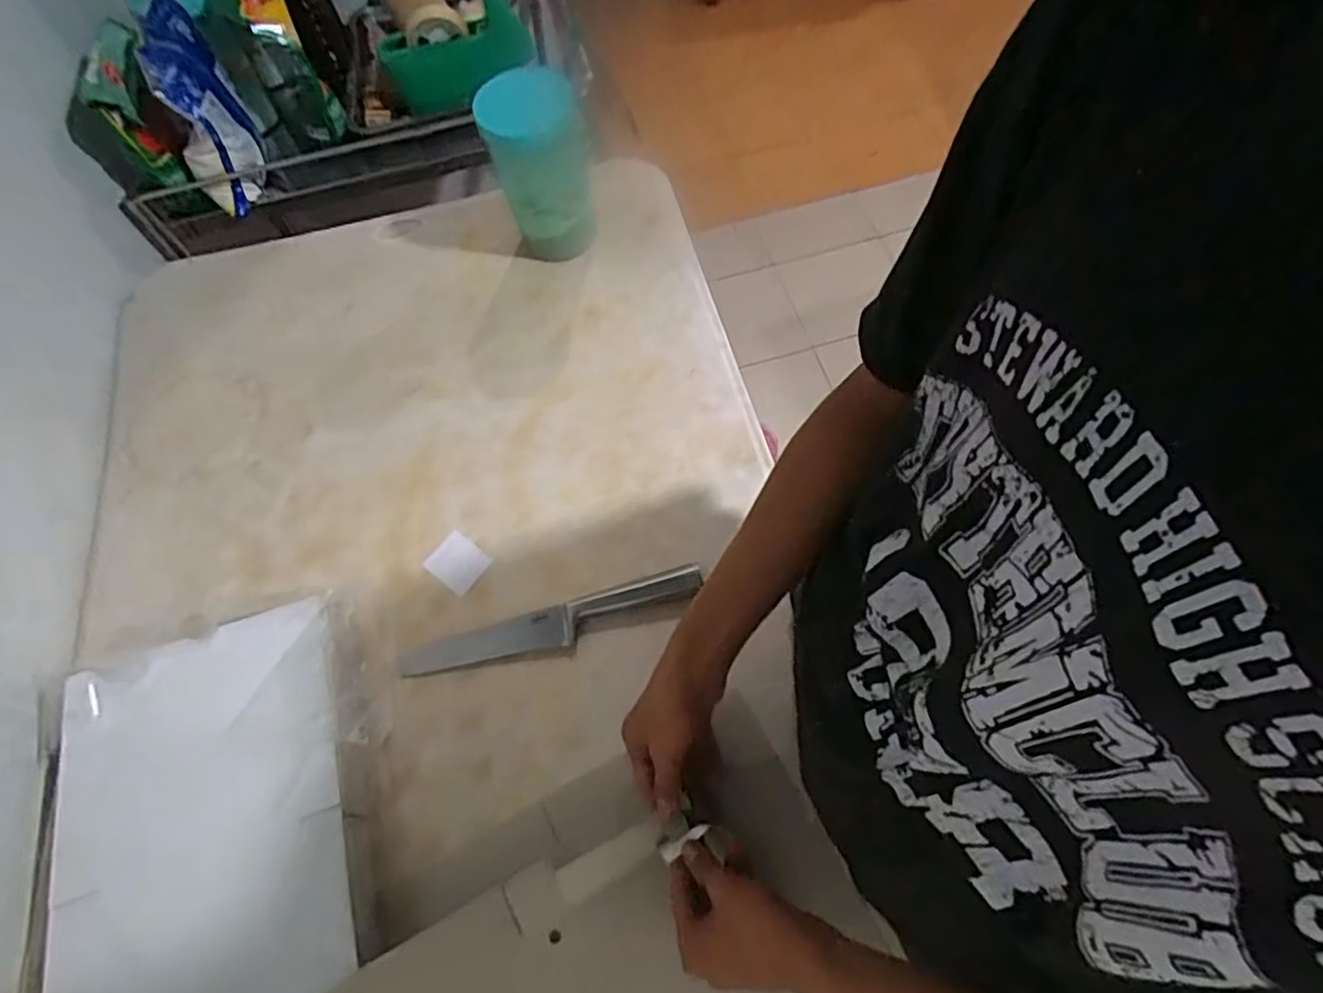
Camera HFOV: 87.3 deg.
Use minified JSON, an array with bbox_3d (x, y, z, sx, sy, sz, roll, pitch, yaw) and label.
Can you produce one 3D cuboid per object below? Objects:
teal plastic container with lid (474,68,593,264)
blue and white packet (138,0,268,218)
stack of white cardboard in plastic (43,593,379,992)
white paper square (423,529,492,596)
[{"bbox_3d":[-0.140,-0.389,0.828,0.105,0.220,0.094,-10,62,-1],"label":"teal plastic container with lid"},{"bbox_3d":[-0.611,-0.515,0.930,0.090,0.251,0.082,-9,34,-1],"label":"blue and white packet"},{"bbox_3d":[-0.372,0.276,0.585,0.256,0.034,0.355,-20,62,-7],"label":"stack of white cardboard in plastic"},{"bbox_3d":[-0.212,0.068,0.722,0.056,0.007,0.050,34,69,20],"label":"white paper square"}]

